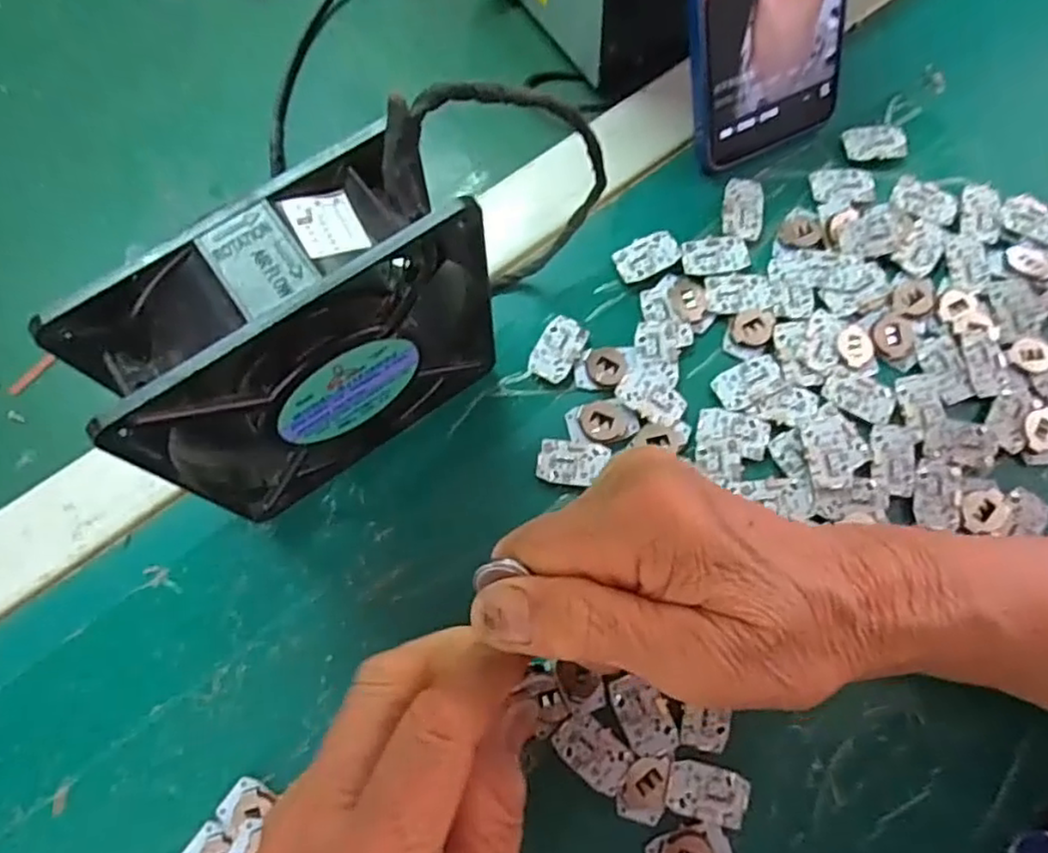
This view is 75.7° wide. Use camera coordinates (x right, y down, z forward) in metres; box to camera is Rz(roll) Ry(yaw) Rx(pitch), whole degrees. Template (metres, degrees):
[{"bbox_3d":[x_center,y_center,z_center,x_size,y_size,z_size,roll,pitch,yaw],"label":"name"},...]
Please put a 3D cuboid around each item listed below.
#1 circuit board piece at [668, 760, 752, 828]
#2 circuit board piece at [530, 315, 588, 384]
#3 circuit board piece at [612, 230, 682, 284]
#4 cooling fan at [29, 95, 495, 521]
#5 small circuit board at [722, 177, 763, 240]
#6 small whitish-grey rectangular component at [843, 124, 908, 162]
[{"bbox_3d":[0.068,0.134,0.245,0.029,0.004,0.019,11,72,5],"label":"circuit board piece"},{"bbox_3d":[0.015,-0.033,0.298,0.019,0.007,0.031,24,73,9],"label":"circuit board piece"},{"bbox_3d":[0.057,-0.078,0.310,0.030,0.005,0.018,-28,73,-8],"label":"circuit board piece"},{"bbox_3d":[-0.068,-0.025,0.232,0.126,0.128,0.040,-33,74,-10],"label":"cooling fan"},{"bbox_3d":[0.103,-0.103,0.317,0.018,0.004,0.031,8,72,4],"label":"small circuit board"},{"bbox_3d":[0.172,-0.140,0.329,0.029,0.004,0.019,-7,71,-1],"label":"small whitish-grey rectangular component"}]

